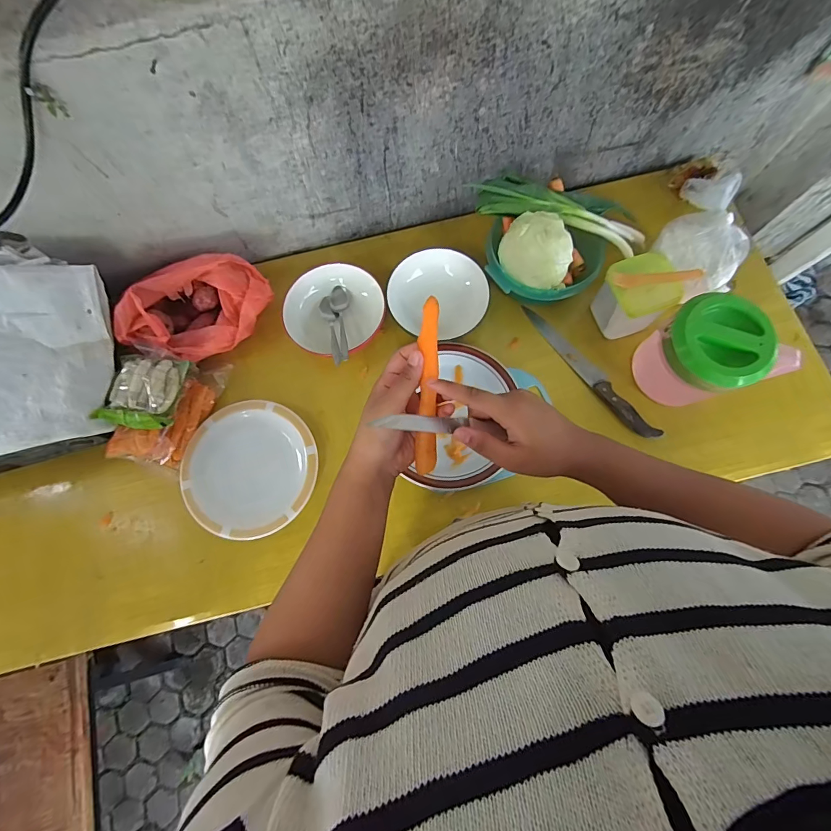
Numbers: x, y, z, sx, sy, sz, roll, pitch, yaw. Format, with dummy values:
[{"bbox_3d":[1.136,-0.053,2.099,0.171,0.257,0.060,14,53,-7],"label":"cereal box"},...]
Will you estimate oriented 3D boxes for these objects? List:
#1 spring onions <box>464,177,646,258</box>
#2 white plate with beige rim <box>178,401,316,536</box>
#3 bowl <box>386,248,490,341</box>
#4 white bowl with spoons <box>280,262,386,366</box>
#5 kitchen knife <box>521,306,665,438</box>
[{"bbox_3d":[0.235,-0.334,0.669,0.288,0.035,0.076,11,77,-9],"label":"spring onions"},{"bbox_3d":[-0.269,0.084,0.664,0.216,0.023,0.209,0,81,0],"label":"white plate with beige rim"},{"bbox_3d":[0.039,-0.203,0.712,0.163,0.060,0.136,-7,77,0],"label":"bowl"},{"bbox_3d":[-0.138,-0.176,0.715,0.151,0.074,0.157,0,77,2],"label":"white bowl with spoons"},{"bbox_3d":[0.289,-0.078,0.693,0.033,0.014,0.299,-37,79,-7],"label":"kitchen knife"}]

